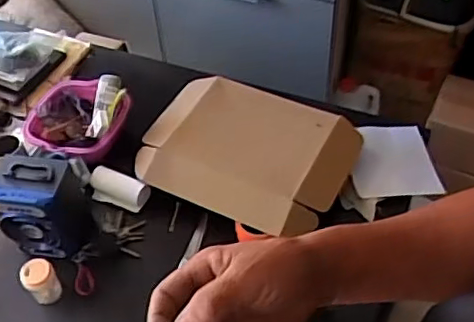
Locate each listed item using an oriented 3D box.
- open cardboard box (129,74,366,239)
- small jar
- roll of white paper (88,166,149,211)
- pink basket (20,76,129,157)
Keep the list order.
[{"bbox_3d":[0.028,-0.025,1.287,0.428,0.109,0.328,18,51,16],"label":"open cardboard box"},{"bbox_3d":[-0.369,0.230,1.114,0.061,0.087,0.057,-1,49,1],"label":"small jar"},{"bbox_3d":[-0.254,0.060,1.269,0.144,0.042,0.061,16,51,15],"label":"roll of white paper"},{"bbox_3d":[-0.367,-0.103,1.352,0.223,0.100,0.215,-1,49,1],"label":"pink basket"}]

